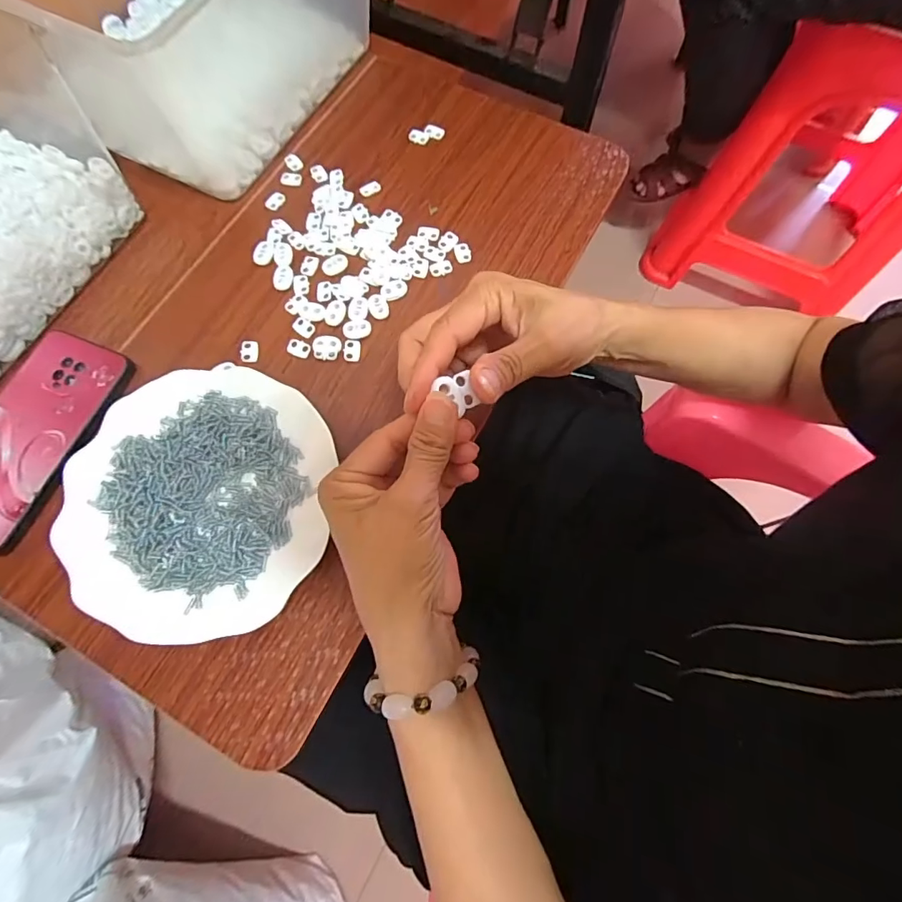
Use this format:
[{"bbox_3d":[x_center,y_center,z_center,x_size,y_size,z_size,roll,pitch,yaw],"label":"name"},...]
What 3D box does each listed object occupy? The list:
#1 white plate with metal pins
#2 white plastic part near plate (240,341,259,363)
[{"bbox_3d":[-0.174,0.031,0.326,0.174,0.020,0.179,3,72,1],"label":"white plate with metal pins"},{"bbox_3d":[-0.163,-0.080,0.380,0.014,0.004,0.019,-4,72,-1],"label":"white plastic part near plate"}]

